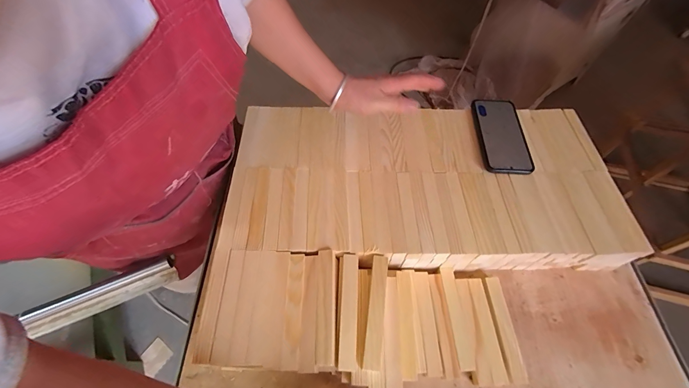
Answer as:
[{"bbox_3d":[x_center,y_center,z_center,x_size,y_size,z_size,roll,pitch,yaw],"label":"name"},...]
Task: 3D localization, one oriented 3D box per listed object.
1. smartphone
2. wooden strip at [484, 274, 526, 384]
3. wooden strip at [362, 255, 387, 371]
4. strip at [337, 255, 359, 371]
[{"bbox_3d":[0.272,-0.103,0.529,0.078,0.014,0.157,3,56,2],"label":"smartphone"},{"bbox_3d":[0.232,0.195,0.449,0.024,0.024,0.138,0,60,-1],"label":"wooden strip"},{"bbox_3d":[0.040,0.147,0.391,0.020,0.015,0.135,6,57,7],"label":"wooden strip"},{"bbox_3d":[0.005,0.149,0.399,0.023,0.014,0.140,2,60,0],"label":"strip"}]

